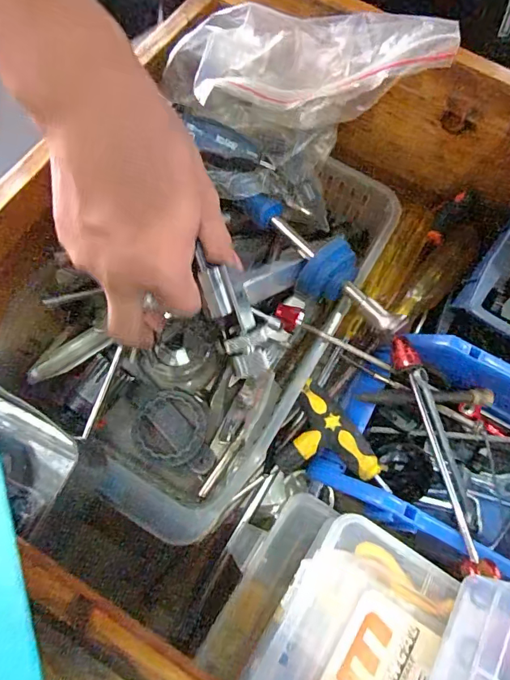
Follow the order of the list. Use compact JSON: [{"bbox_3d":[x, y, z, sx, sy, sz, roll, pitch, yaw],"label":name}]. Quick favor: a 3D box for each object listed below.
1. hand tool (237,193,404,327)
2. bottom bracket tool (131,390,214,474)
[{"bbox_3d":[0.045,-0.055,0.306,0.037,0.031,0.136,-33,75,-13],"label":"hand tool"},{"bbox_3d":[-0.057,0.065,0.322,0.059,0.009,0.051,11,71,1],"label":"bottom bracket tool"}]

